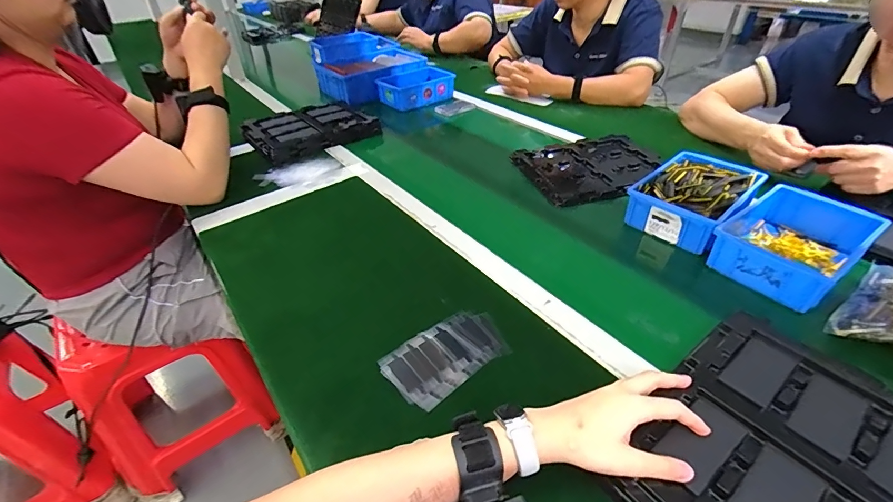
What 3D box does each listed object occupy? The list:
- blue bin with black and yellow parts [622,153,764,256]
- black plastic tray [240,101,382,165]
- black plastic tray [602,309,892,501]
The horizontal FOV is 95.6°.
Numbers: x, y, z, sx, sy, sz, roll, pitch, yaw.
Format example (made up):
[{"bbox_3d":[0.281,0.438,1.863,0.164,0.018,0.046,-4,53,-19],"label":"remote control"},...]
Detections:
[{"bbox_3d":[0.417,-0.091,0.676,0.224,0.060,0.141,-31,46,-31],"label":"blue bin with black and yellow parts"},{"bbox_3d":[-0.342,-0.309,1.026,0.297,0.050,0.222,-27,44,-27],"label":"black plastic tray"},{"bbox_3d":[0.297,0.177,0.344,0.272,0.019,0.211,-26,44,-26],"label":"black plastic tray"}]

